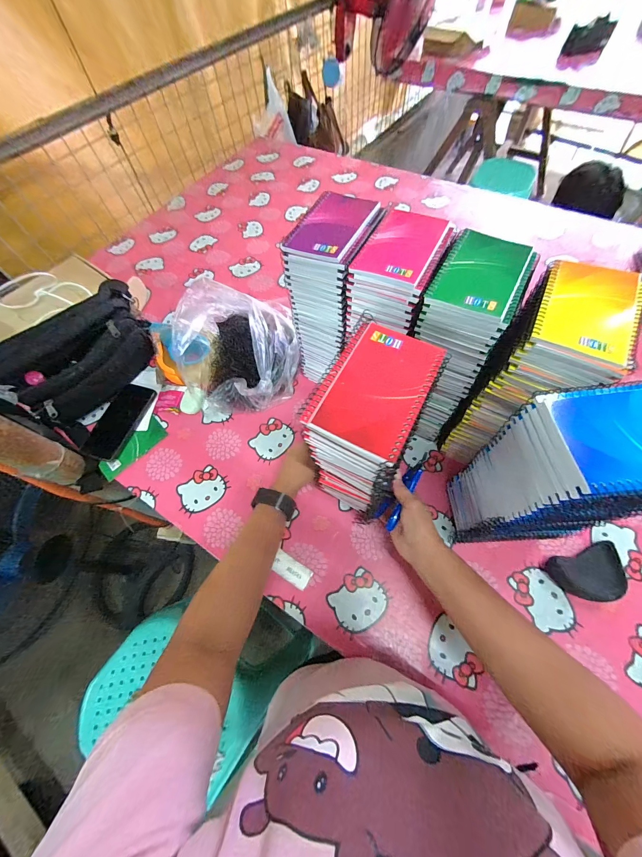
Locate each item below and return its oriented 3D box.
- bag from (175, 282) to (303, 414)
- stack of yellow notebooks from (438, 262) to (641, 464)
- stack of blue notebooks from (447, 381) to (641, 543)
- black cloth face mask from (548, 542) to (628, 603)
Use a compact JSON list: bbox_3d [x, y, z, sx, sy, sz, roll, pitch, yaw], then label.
[{"bbox_3d":[-0.173,-0.157,0.593,0.211,0.123,0.234,4,64,6],"label":"bag"},{"bbox_3d":[0.279,-0.054,0.428,0.102,0.286,0.150,32,70,18],"label":"stack of yellow notebooks"},{"bbox_3d":[0.265,0.067,0.363,0.132,0.286,0.101,-7,63,0],"label":"stack of blue notebooks"},{"bbox_3d":[0.387,0.210,0.429,0.090,0.026,0.065,-15,63,-4],"label":"black cloth face mask"}]

